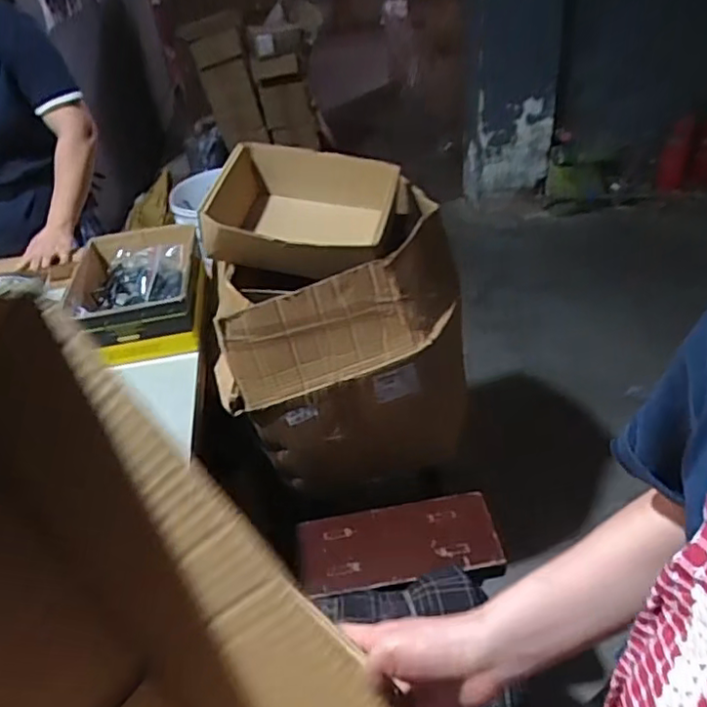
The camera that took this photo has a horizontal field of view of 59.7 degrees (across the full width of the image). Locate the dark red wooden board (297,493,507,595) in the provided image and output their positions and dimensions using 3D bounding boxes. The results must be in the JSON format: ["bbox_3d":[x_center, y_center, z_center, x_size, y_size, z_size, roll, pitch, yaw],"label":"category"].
[{"bbox_3d":[0.071,0.314,1.029,0.326,0.020,0.147,-9,36,-3],"label":"dark red wooden board"}]

